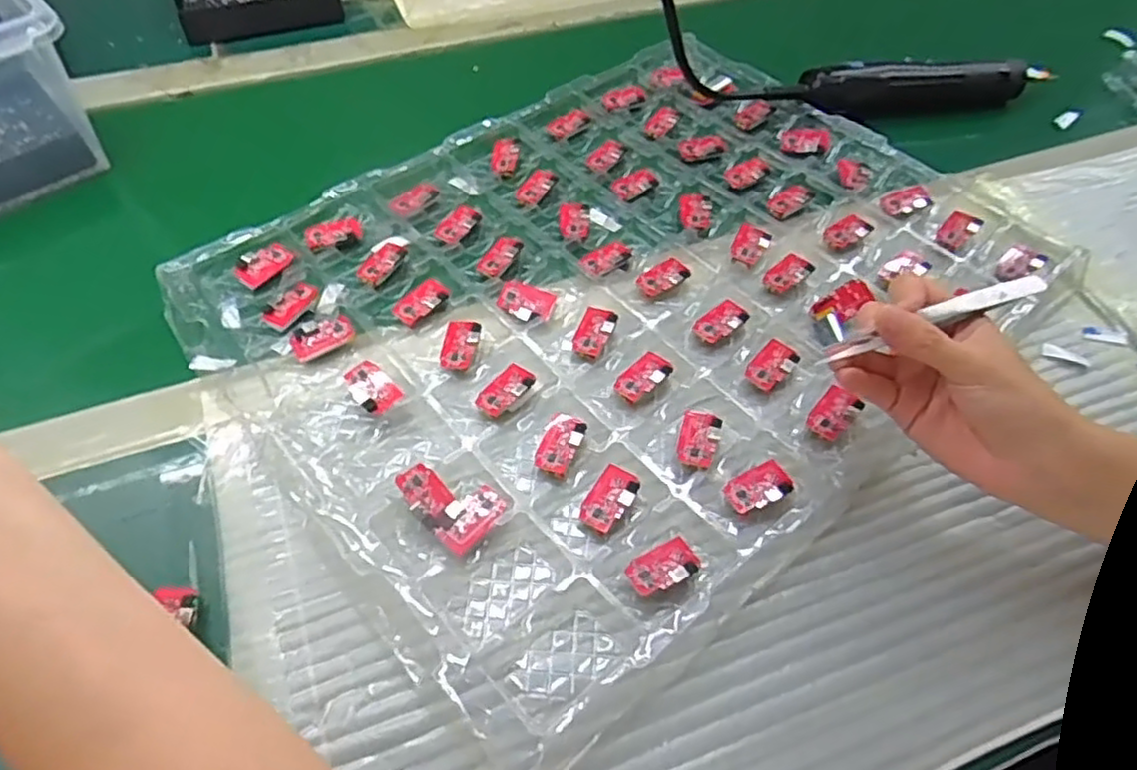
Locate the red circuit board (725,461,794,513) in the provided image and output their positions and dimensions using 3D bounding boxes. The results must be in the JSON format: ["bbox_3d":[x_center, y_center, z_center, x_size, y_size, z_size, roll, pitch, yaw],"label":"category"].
[{"bbox_3d":[0.102,0.055,0.372,0.035,0.011,0.021,-23,58,-18],"label":"red circuit board"}]

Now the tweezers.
[{"bbox_3d":[0.182,-0.032,0.344,0.123,0.014,0.010,-19,56,-7],"label":"tweezers"}]

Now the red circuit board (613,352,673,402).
[{"bbox_3d":[0.044,-0.005,0.412,0.034,0.005,0.021,-41,53,-22],"label":"red circuit board"}]

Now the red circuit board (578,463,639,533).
[{"bbox_3d":[0.022,0.059,0.369,0.022,0.006,0.036,24,69,24],"label":"red circuit board"}]

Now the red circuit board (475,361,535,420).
[{"bbox_3d":[-0.037,0.002,0.402,0.033,0.010,0.021,-37,63,-26],"label":"red circuit board"}]

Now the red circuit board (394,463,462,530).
[{"bbox_3d":[-0.072,0.057,0.359,0.020,0.010,0.035,-35,62,-25],"label":"red circuit board"}]

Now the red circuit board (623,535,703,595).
[{"bbox_3d":[0.046,0.089,0.346,0.035,0.010,0.022,-22,57,-18],"label":"red circuit board"}]

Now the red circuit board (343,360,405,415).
[{"bbox_3d":[-0.112,0.001,0.397,0.023,0.011,0.031,-36,62,-25],"label":"red circuit board"}]

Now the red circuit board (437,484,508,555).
[{"bbox_3d":[-0.048,0.068,0.358,0.019,0.010,0.038,29,57,18],"label":"red circuit board"}]

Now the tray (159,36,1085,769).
[{"bbox_3d":[0.034,-0.075,0.463,0.483,0.021,0.373,-33,61,-24],"label":"tray"}]

